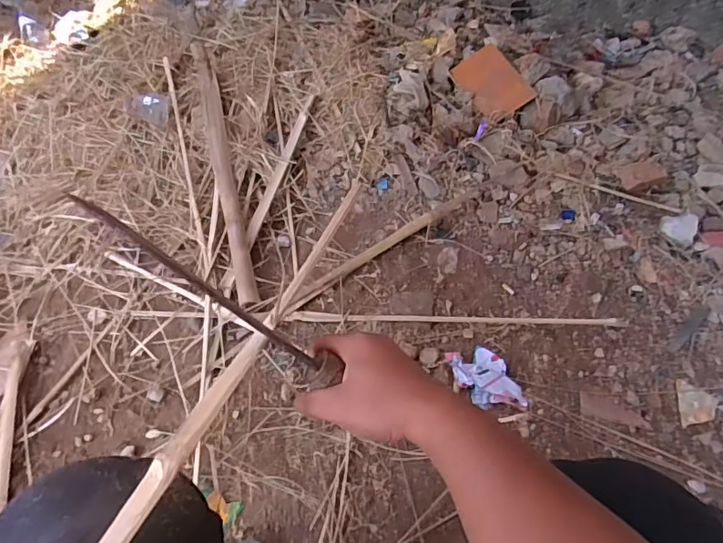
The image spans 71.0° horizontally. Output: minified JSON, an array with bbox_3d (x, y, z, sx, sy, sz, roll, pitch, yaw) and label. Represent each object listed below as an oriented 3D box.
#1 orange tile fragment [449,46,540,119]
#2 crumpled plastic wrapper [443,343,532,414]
[{"bbox_3d":[0.313,-0.453,1.217,0.128,0.011,0.223,-27,57,5],"label":"orange tile fragment"},{"bbox_3d":[0.209,0.182,0.842,0.091,0.033,0.125,-21,59,-15],"label":"crumpled plastic wrapper"}]

